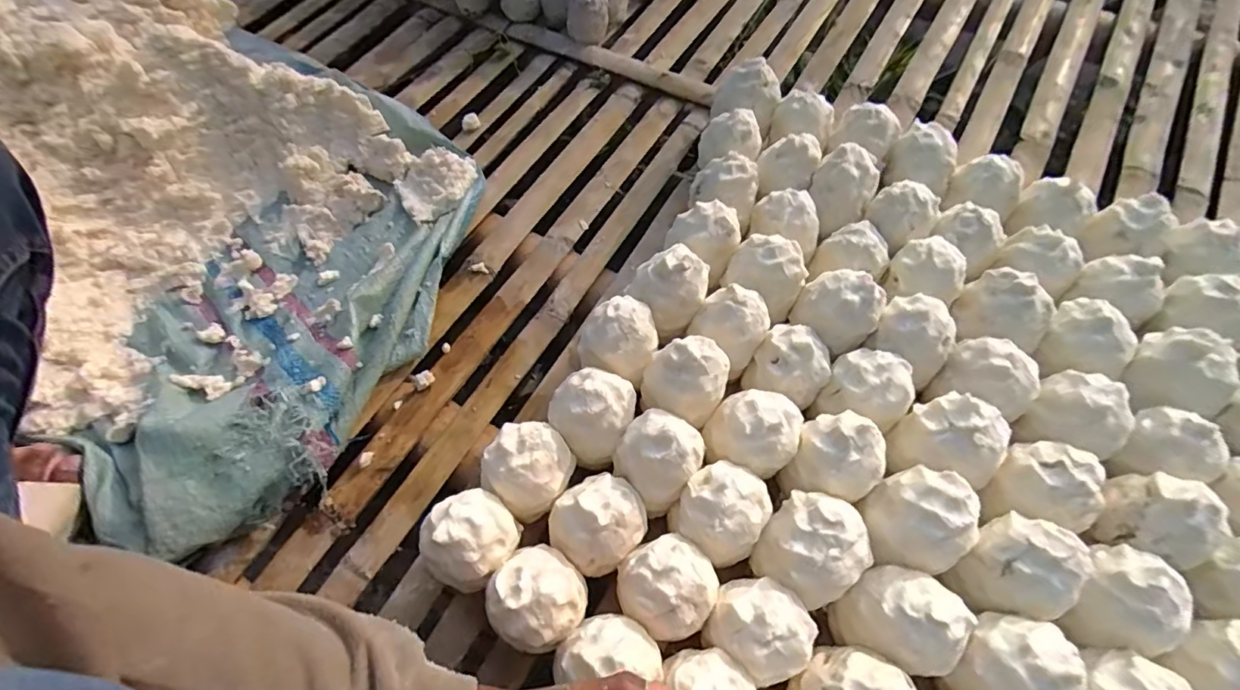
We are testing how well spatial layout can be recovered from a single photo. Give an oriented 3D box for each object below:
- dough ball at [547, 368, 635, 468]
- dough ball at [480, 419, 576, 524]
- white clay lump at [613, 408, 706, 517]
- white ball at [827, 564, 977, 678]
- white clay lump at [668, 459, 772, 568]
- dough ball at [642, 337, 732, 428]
[{"bbox_3d":[-0.029,0.067,0.541,0.075,0.074,0.078,1,62,-1],"label":"dough ball"},{"bbox_3d":[-0.089,0.118,0.529,0.077,0.069,0.082,29,65,14],"label":"dough ball"},{"bbox_3d":[0.036,0.104,0.518,0.077,0.073,0.076,1,62,-1],"label":"white clay lump"},{"bbox_3d":[0.235,0.226,0.458,0.095,0.076,0.077,24,64,11],"label":"white ball"},{"bbox_3d":[0.094,0.156,0.511,0.082,0.090,0.077,33,69,18],"label":"white clay lump"},{"bbox_3d":[0.065,0.034,0.547,0.079,0.080,0.070,24,64,11],"label":"dough ball"}]

